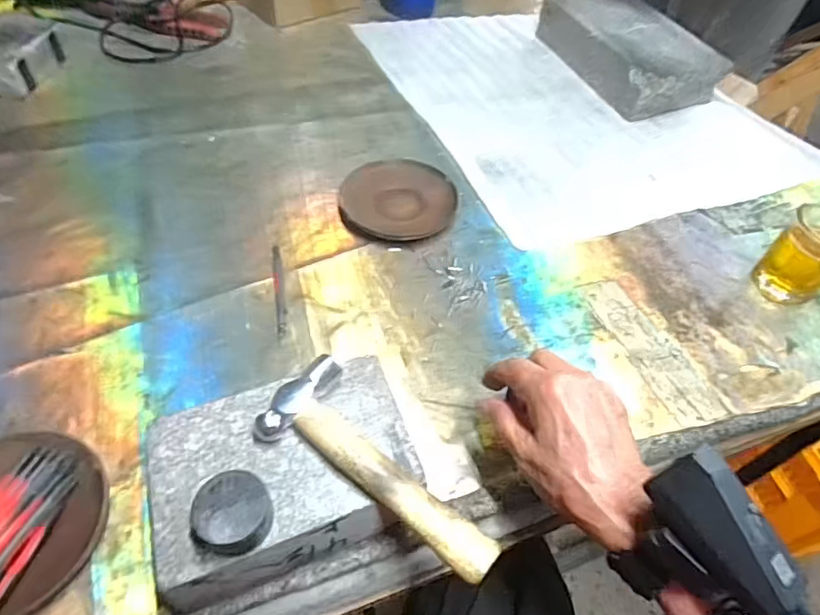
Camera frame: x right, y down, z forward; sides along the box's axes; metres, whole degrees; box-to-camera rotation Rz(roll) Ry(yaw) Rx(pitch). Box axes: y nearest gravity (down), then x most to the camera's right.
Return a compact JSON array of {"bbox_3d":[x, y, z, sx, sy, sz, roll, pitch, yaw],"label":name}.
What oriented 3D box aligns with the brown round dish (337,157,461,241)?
[{"bbox_3d":[-0.011,-0.105,0.520,0.112,0.020,0.095,-6,53,-11],"label":"brown round dish"}]

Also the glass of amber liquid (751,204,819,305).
[{"bbox_3d":[0.358,-0.048,0.478,0.058,0.075,0.059,-26,59,-24],"label":"glass of amber liquid"}]

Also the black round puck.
[{"bbox_3d":[-0.091,0.106,0.273,0.036,0.020,0.037,4,50,-4],"label":"black round puck"}]

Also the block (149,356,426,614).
[{"bbox_3d":[-0.076,0.107,0.326,0.150,0.065,0.106,-13,54,-17],"label":"block"}]

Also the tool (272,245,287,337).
[{"bbox_3d":[-0.111,-0.017,0.453,0.009,0.004,0.099,-6,53,-10],"label":"tool"}]

